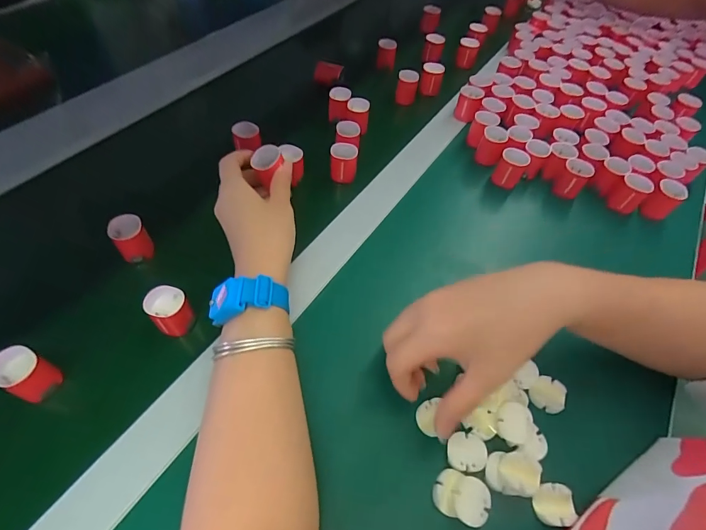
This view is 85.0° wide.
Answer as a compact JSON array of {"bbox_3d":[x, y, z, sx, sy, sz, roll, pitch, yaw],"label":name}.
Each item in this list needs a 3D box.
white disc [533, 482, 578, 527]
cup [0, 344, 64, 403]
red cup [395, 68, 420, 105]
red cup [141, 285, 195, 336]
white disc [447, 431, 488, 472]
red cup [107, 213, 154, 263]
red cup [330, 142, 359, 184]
[{"bbox_3d":[0.136,0.165,0.266,0.028,0.012,0.024,1,54,-5],"label":"white disc"},{"bbox_3d":[-0.241,0.079,0.282,0.028,0.033,0.028,2,54,-3],"label":"cup"},{"bbox_3d":[0.074,-0.246,0.531,0.027,0.037,0.022,9,55,1],"label":"red cup"},{"bbox_3d":[-0.151,0.038,0.320,0.028,0.034,0.030,2,54,-3],"label":"red cup"},{"bbox_3d":[0.082,0.133,0.274,0.027,0.004,0.025,2,54,-3],"label":"white disc"},{"bbox_3d":[-0.206,-0.025,0.359,0.027,0.033,0.031,-33,63,-26],"label":"red cup"},{"bbox_3d":[-0.011,-0.117,0.442,0.030,0.036,0.028,2,54,-3],"label":"red cup"}]

